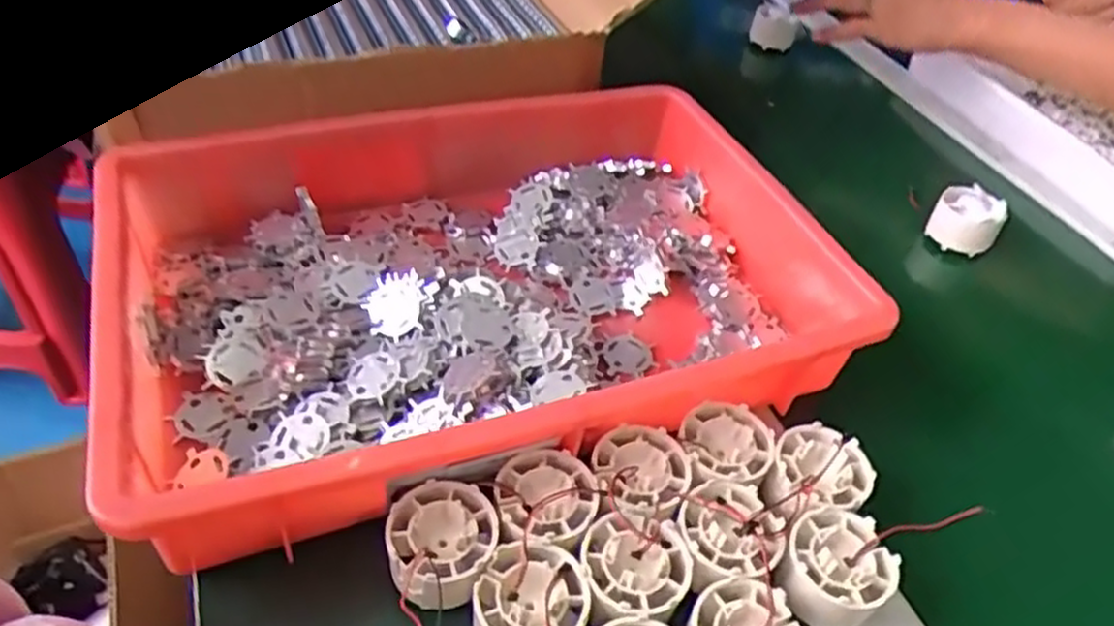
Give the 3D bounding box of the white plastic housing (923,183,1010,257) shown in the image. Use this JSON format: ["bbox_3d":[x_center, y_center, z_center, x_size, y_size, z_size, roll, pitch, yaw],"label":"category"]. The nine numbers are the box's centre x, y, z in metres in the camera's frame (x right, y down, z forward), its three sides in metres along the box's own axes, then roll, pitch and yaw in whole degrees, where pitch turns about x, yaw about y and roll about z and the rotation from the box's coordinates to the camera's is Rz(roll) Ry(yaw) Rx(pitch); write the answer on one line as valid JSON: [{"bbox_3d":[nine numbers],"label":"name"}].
[{"bbox_3d":[0.338,-0.077,0.618,0.052,0.039,0.046,30,48,22],"label":"white plastic housing"}]

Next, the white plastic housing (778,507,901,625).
[{"bbox_3d":[0.136,0.133,0.374,0.049,0.041,0.057,31,48,23],"label":"white plastic housing"}]

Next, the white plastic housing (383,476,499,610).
[{"bbox_3d":[-0.056,0.112,0.364,0.050,0.032,0.053,4,44,-4],"label":"white plastic housing"}]

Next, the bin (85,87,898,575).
[{"bbox_3d":[-0.039,-0.031,0.485,0.428,0.077,0.313,-13,47,-20],"label":"bin"}]

